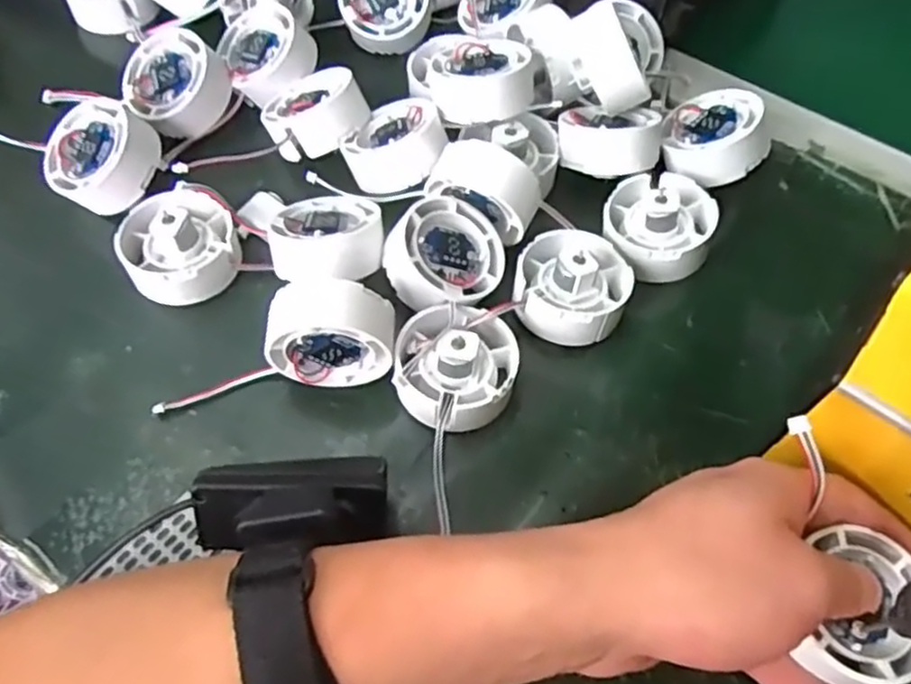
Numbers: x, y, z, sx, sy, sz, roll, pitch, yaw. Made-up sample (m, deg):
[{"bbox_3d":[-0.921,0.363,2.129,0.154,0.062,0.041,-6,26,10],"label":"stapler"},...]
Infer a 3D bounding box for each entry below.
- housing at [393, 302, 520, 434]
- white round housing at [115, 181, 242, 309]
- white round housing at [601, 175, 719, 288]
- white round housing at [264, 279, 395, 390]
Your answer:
[{"bbox_3d":[0.000,0.009,0.322,0.053,0.025,0.057,1,60,-1],"label":"housing"},{"bbox_3d":[-0.136,-0.052,0.353,0.050,0.026,0.061,-10,61,-8],"label":"white round housing"},{"bbox_3d":[0.103,-0.060,0.365,0.054,0.027,0.058,1,60,-1],"label":"white round housing"},{"bbox_3d":[-0.054,-0.005,0.312,0.052,0.056,0.030,2,60,0],"label":"white round housing"}]

